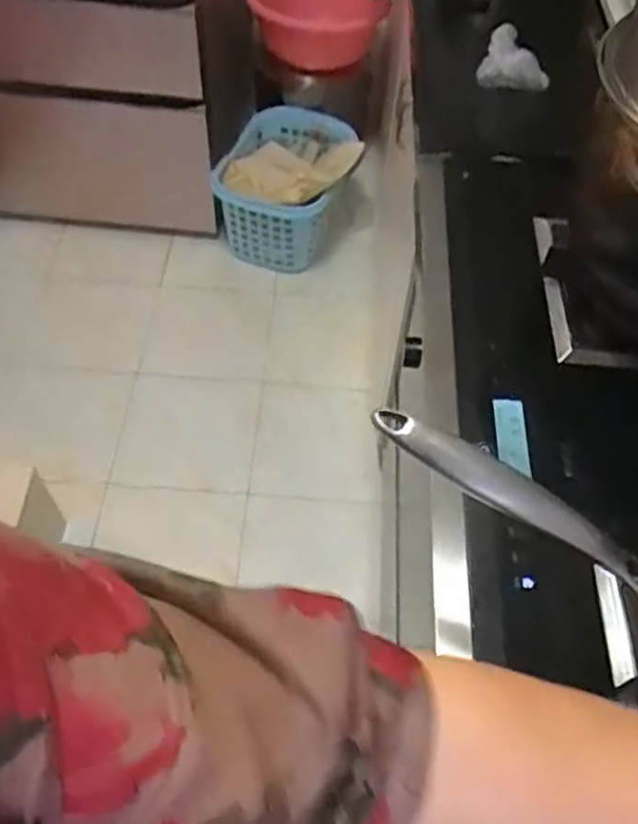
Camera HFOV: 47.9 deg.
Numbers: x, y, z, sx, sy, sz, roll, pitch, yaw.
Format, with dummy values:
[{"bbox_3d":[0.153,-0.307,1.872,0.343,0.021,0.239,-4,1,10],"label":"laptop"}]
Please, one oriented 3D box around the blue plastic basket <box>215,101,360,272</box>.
[{"bbox_3d":[-0.096,-0.580,1.856,0.326,0.280,0.407,11,54,6],"label":"blue plastic basket"}]

